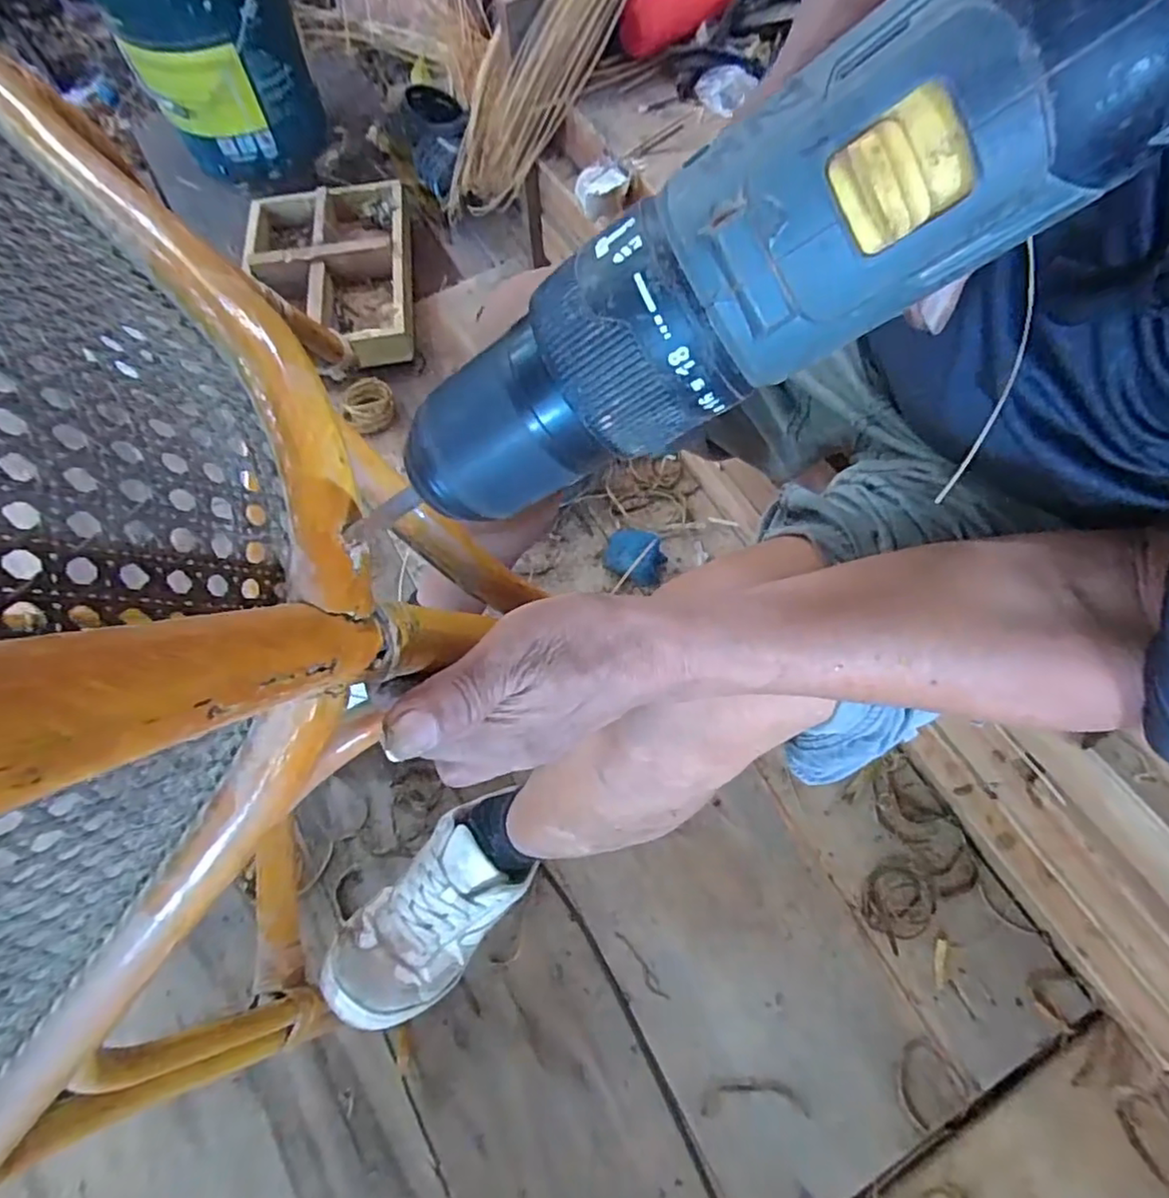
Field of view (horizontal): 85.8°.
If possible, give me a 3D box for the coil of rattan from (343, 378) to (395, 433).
[{"bbox_3d":[-0.309,-0.278,0.899,0.072,0.031,0.073,-1,69,2],"label":"coil of rattan"}]

